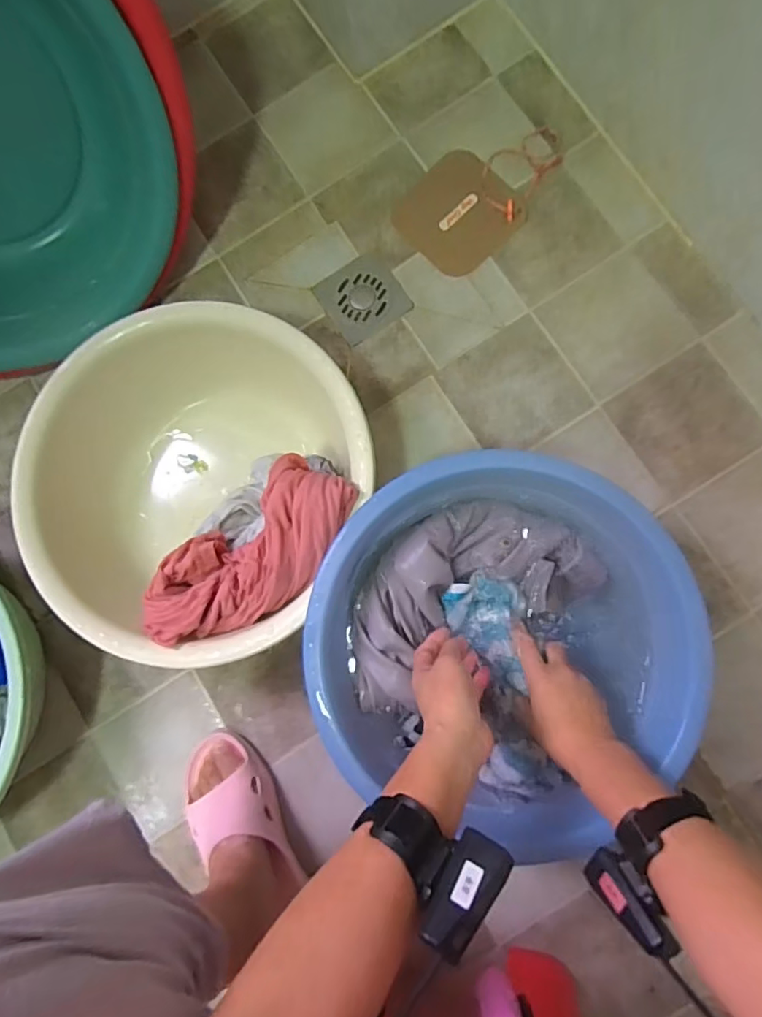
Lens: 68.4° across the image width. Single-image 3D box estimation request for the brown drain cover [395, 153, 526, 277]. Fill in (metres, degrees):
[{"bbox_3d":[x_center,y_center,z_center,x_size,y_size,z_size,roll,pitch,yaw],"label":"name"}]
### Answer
[{"bbox_3d":[0.104,-0.394,0.747,0.144,0.006,0.145,44,88,9],"label":"brown drain cover"}]

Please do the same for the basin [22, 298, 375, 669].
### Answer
[{"bbox_3d":[-0.203,-0.029,0.647,0.346,0.156,0.373,-1,82,5],"label":"basin"}]

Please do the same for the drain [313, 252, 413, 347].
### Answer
[{"bbox_3d":[-0.023,-0.282,0.750,0.100,0.005,0.102,-33,81,0],"label":"drain"}]

